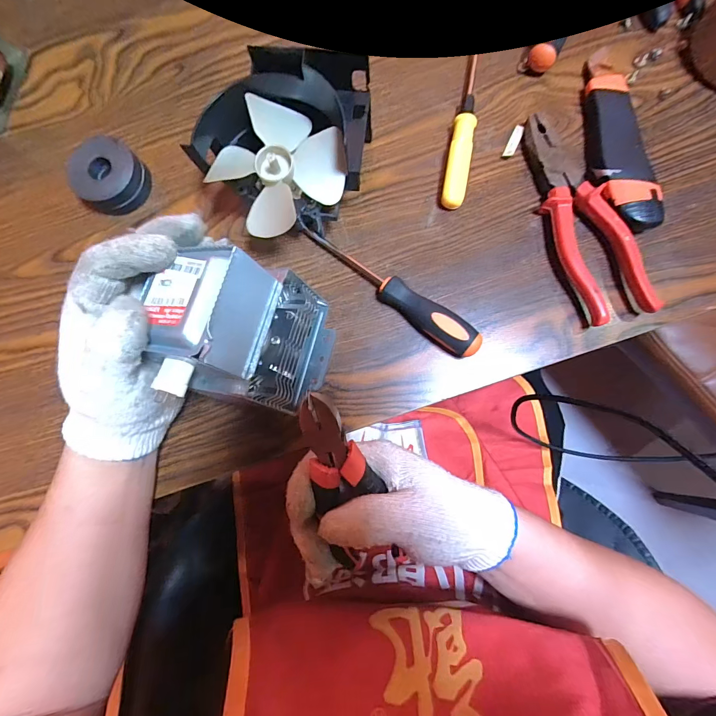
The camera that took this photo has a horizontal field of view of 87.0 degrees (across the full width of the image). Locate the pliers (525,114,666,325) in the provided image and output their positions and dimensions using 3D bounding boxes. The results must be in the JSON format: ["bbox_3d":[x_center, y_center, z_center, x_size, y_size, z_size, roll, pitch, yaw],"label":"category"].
[{"bbox_3d":[0.189,-0.122,0.320,0.053,0.029,0.186,-15,83,0],"label":"pliers"}]

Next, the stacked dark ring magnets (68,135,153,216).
[{"bbox_3d":[-0.227,-0.165,0.346,0.054,0.031,0.062,37,86,5],"label":"stacked dark ring magnets"}]

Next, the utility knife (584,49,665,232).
[{"bbox_3d":[0.225,-0.196,0.332,0.047,0.024,0.168,-8,84,1],"label":"utility knife"}]

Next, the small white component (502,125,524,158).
[{"bbox_3d":[0.144,-0.200,0.348,0.009,0.005,0.032,25,85,4],"label":"small white component"}]

